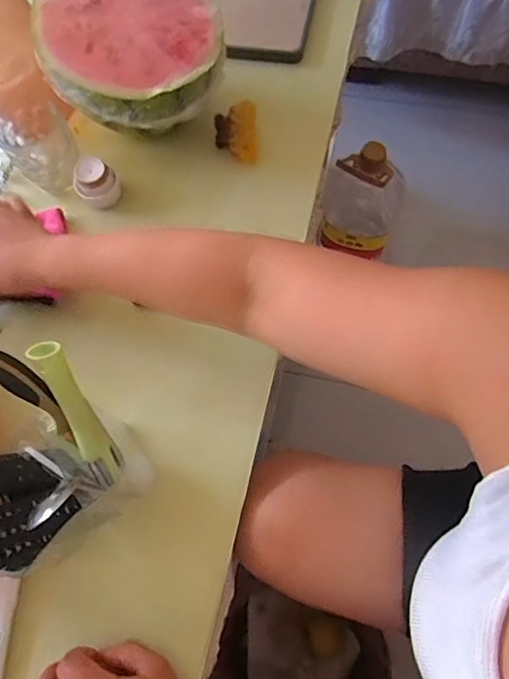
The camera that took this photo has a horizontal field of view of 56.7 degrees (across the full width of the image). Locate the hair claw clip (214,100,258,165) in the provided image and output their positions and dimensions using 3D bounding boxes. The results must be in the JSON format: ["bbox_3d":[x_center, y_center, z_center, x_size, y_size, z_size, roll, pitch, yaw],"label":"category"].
[{"bbox_3d":[-0.024,-0.269,0.597,0.051,0.035,0.083,-3,69,2],"label":"hair claw clip"}]

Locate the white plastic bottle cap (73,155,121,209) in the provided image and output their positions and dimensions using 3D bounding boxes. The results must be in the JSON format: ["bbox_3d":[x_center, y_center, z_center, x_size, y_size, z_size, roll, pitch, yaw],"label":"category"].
[{"bbox_3d":[-0.188,-0.188,0.569,0.043,0.044,0.041,-1,69,3],"label":"white plastic bottle cap"}]

